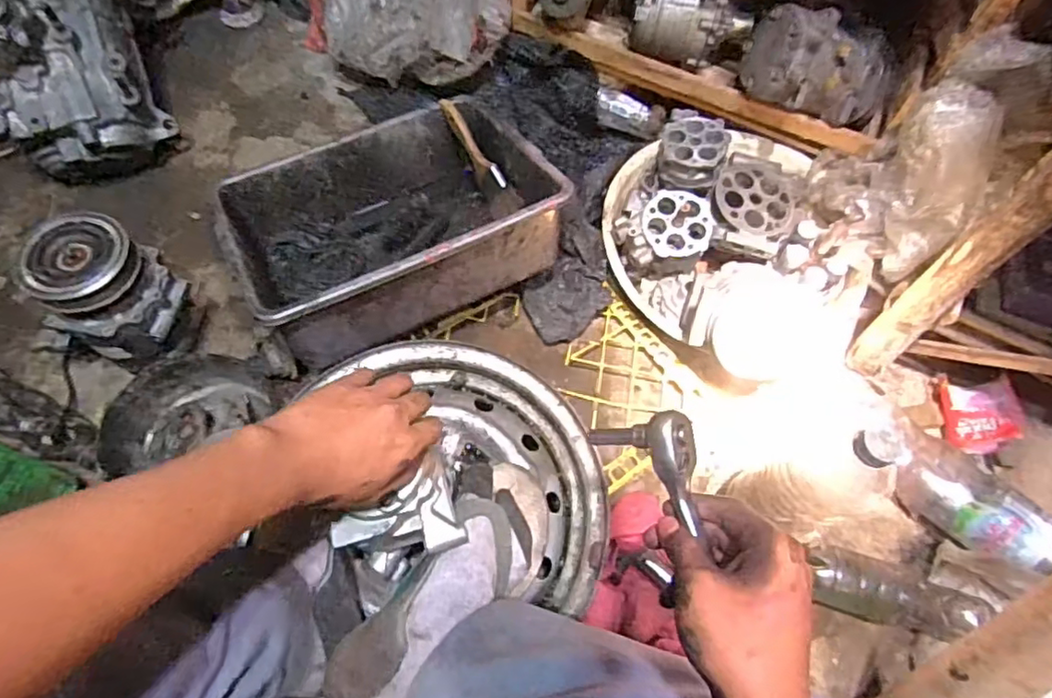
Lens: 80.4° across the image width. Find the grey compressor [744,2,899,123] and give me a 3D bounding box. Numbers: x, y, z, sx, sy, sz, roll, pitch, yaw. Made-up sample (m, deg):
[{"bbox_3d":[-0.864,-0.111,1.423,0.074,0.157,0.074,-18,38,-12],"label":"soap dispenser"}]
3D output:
[{"bbox_3d":[0.398,-0.376,0.837,0.200,0.111,0.108,21,66,7],"label":"grey compressor"}]

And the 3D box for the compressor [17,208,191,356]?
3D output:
[{"bbox_3d":[-0.477,-0.051,0.745,0.112,0.187,0.127,17,65,5],"label":"compressor"}]

